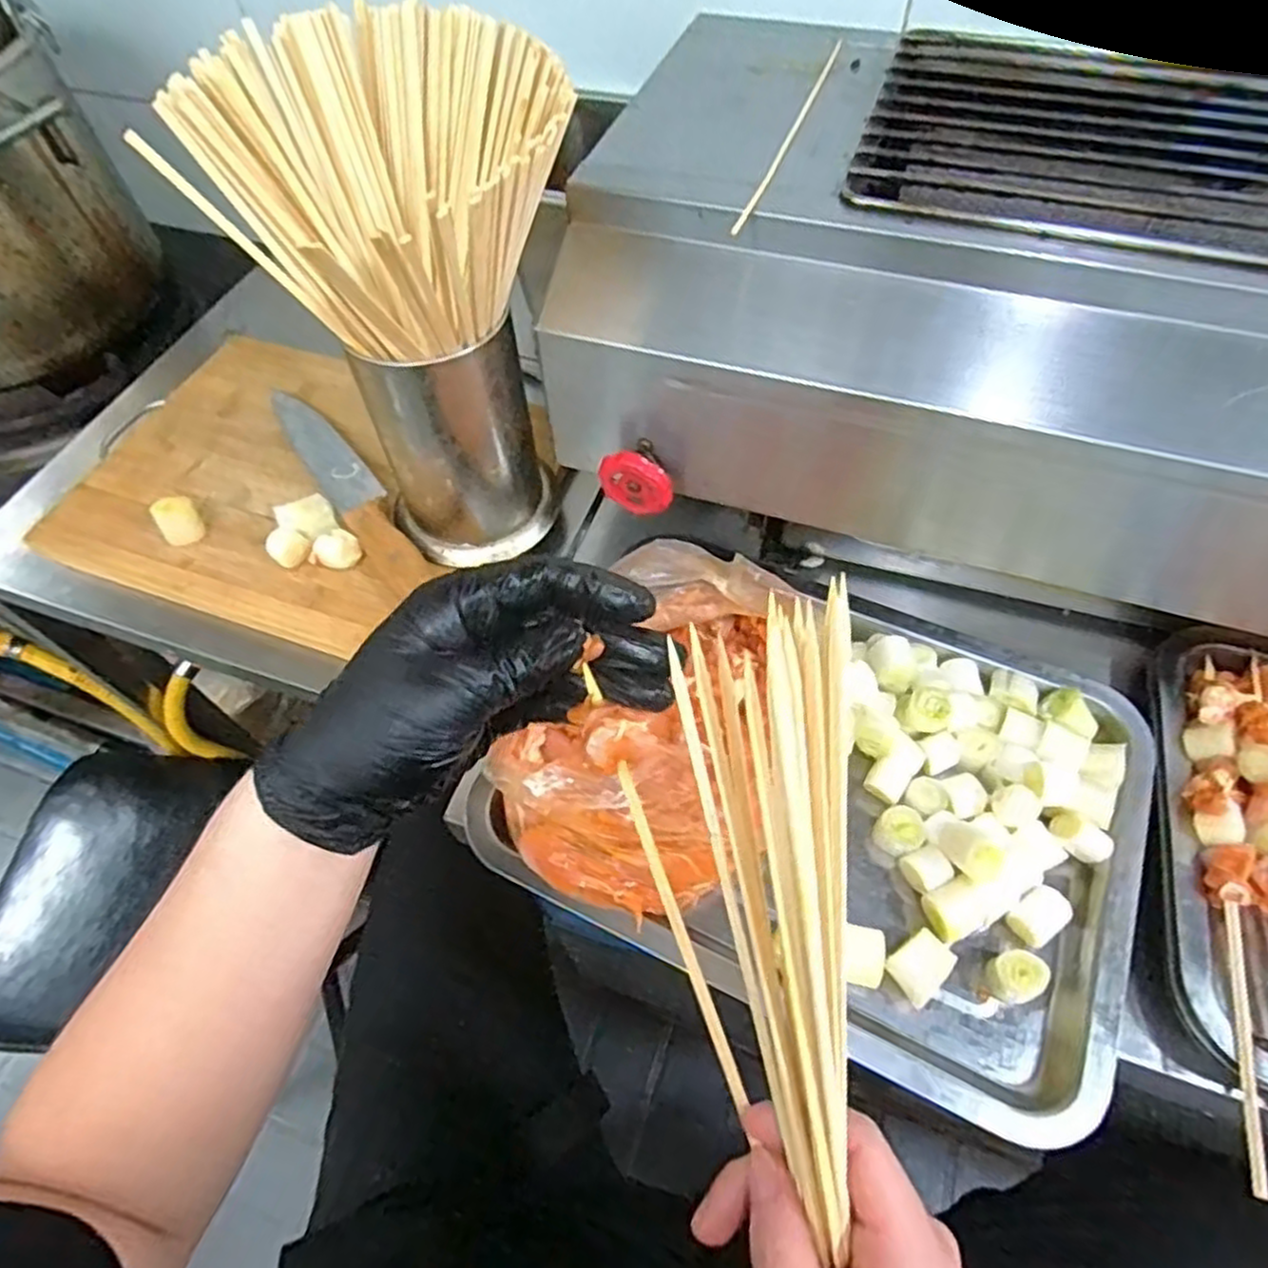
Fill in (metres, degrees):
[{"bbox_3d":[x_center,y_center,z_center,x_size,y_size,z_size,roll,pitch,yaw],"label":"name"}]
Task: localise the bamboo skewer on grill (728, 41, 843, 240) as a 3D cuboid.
[{"bbox_3d":[0.093,-0.293,0.425,0.005,0.006,0.232,18,61,13],"label":"bamboo skewer on grill"}]

